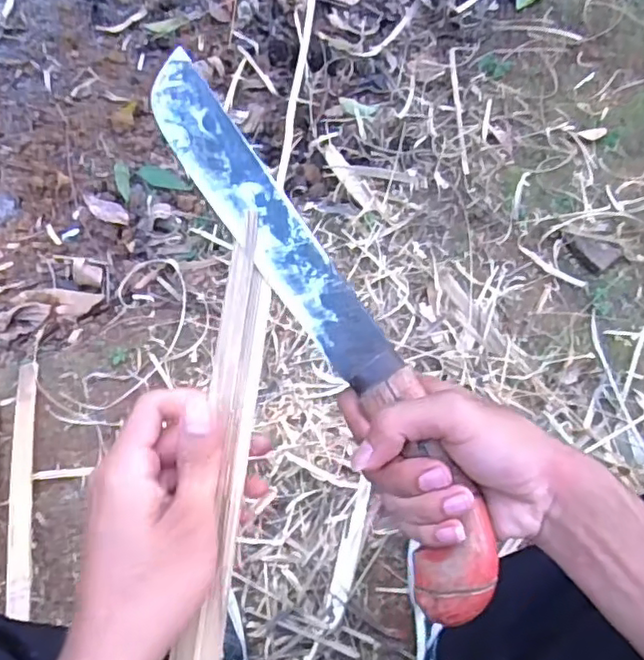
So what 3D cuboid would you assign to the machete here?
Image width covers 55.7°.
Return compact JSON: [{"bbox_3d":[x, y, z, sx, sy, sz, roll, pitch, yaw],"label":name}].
[{"bbox_3d":[-0.002,-0.009,0.339,0.050,0.020,0.344,-28,80,-12],"label":"machete"}]

